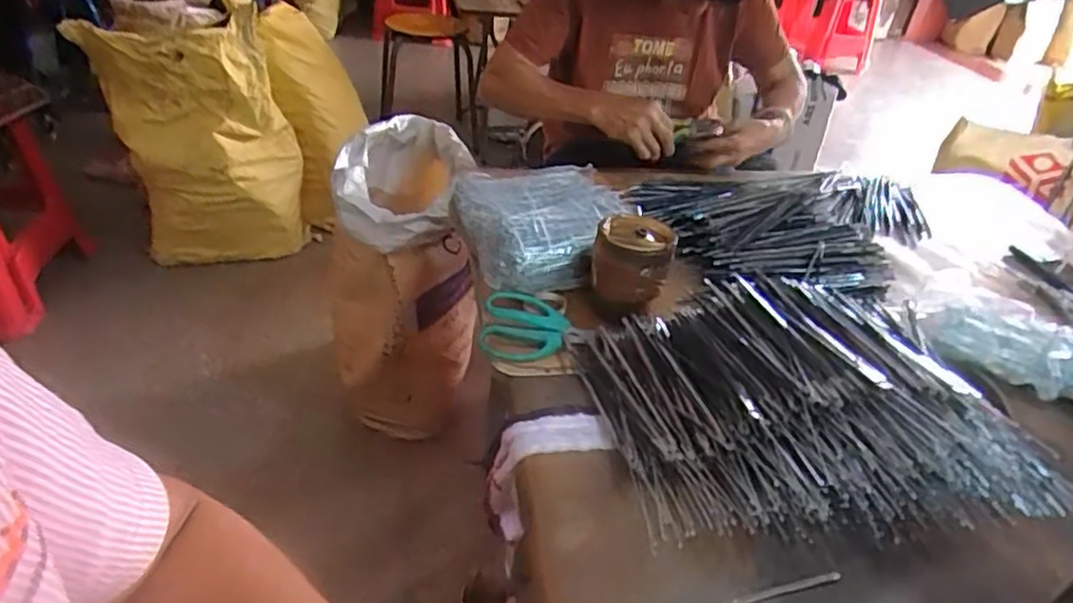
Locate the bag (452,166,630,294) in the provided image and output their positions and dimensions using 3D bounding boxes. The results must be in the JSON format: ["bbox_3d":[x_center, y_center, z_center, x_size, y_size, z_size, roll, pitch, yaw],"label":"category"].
[{"bbox_3d":[0.012,-0.093,0.850,0.216,0.073,0.215,-6,38,-16],"label":"bag"}]

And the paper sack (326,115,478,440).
[{"bbox_3d":[-0.271,-0.065,1.370,0.259,0.495,0.419,-1,37,-10],"label":"paper sack"}]

